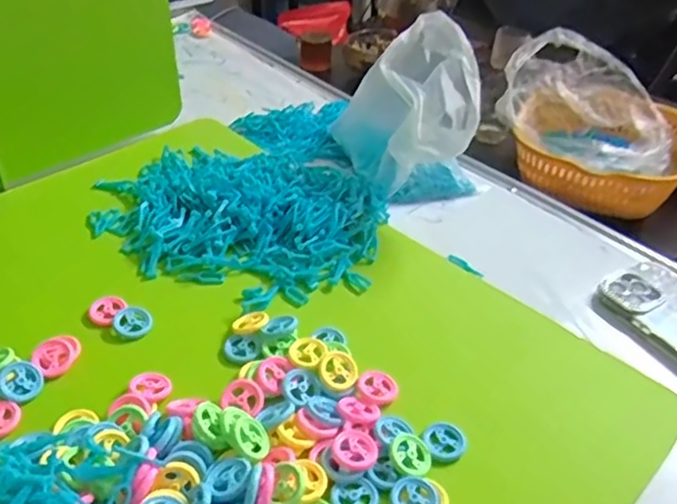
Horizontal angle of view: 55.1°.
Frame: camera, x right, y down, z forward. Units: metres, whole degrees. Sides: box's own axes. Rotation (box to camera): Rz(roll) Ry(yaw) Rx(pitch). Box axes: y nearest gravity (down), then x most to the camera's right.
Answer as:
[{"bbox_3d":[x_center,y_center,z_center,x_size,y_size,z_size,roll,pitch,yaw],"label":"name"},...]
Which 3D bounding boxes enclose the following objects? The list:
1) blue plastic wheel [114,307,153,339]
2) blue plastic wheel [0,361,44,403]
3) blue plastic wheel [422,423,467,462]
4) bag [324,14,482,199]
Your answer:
[{"bbox_3d":[-0.165,0.057,0.520,0.029,0.008,0.028,24,57,-1],"label":"blue plastic wheel"},{"bbox_3d":[-0.226,0.092,0.462,0.028,0.005,0.030,21,49,-26],"label":"blue plastic wheel"},{"bbox_3d":[0.073,0.131,0.446,0.029,0.008,0.030,3,40,-3],"label":"blue plastic wheel"},{"bbox_3d":[0.073,-0.140,0.656,0.085,0.151,0.174,-15,42,-21],"label":"bag"}]

